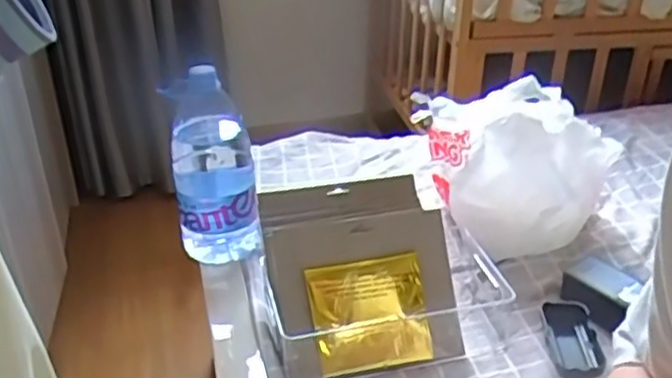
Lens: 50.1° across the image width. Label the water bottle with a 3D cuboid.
[{"bbox_3d":[-0.155,-0.035,0.908,0.096,0.261,0.111,-5,29,-7],"label":"water bottle"}]

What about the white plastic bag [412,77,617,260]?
[{"bbox_3d":[0.219,-0.026,0.952,0.266,0.198,0.142,10,30,19],"label":"white plastic bag"}]

